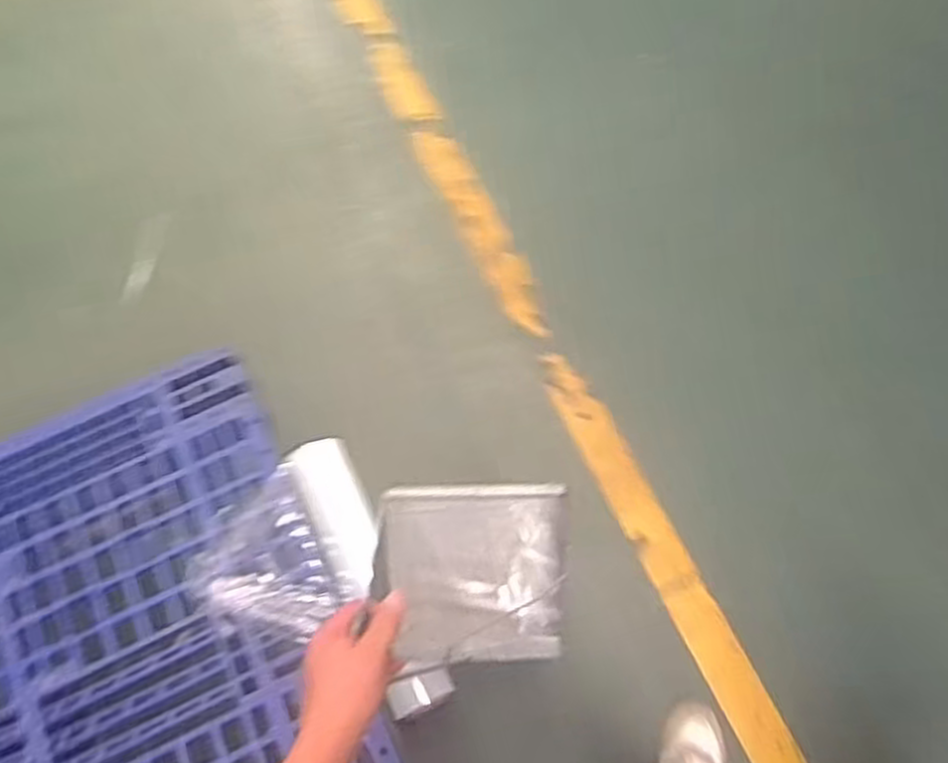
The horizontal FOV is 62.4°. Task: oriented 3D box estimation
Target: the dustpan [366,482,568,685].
[{"bbox_3d":[-0.003,0.275,1.127,0.265,0.061,0.247,-1,68,1],"label":"dustpan"}]

